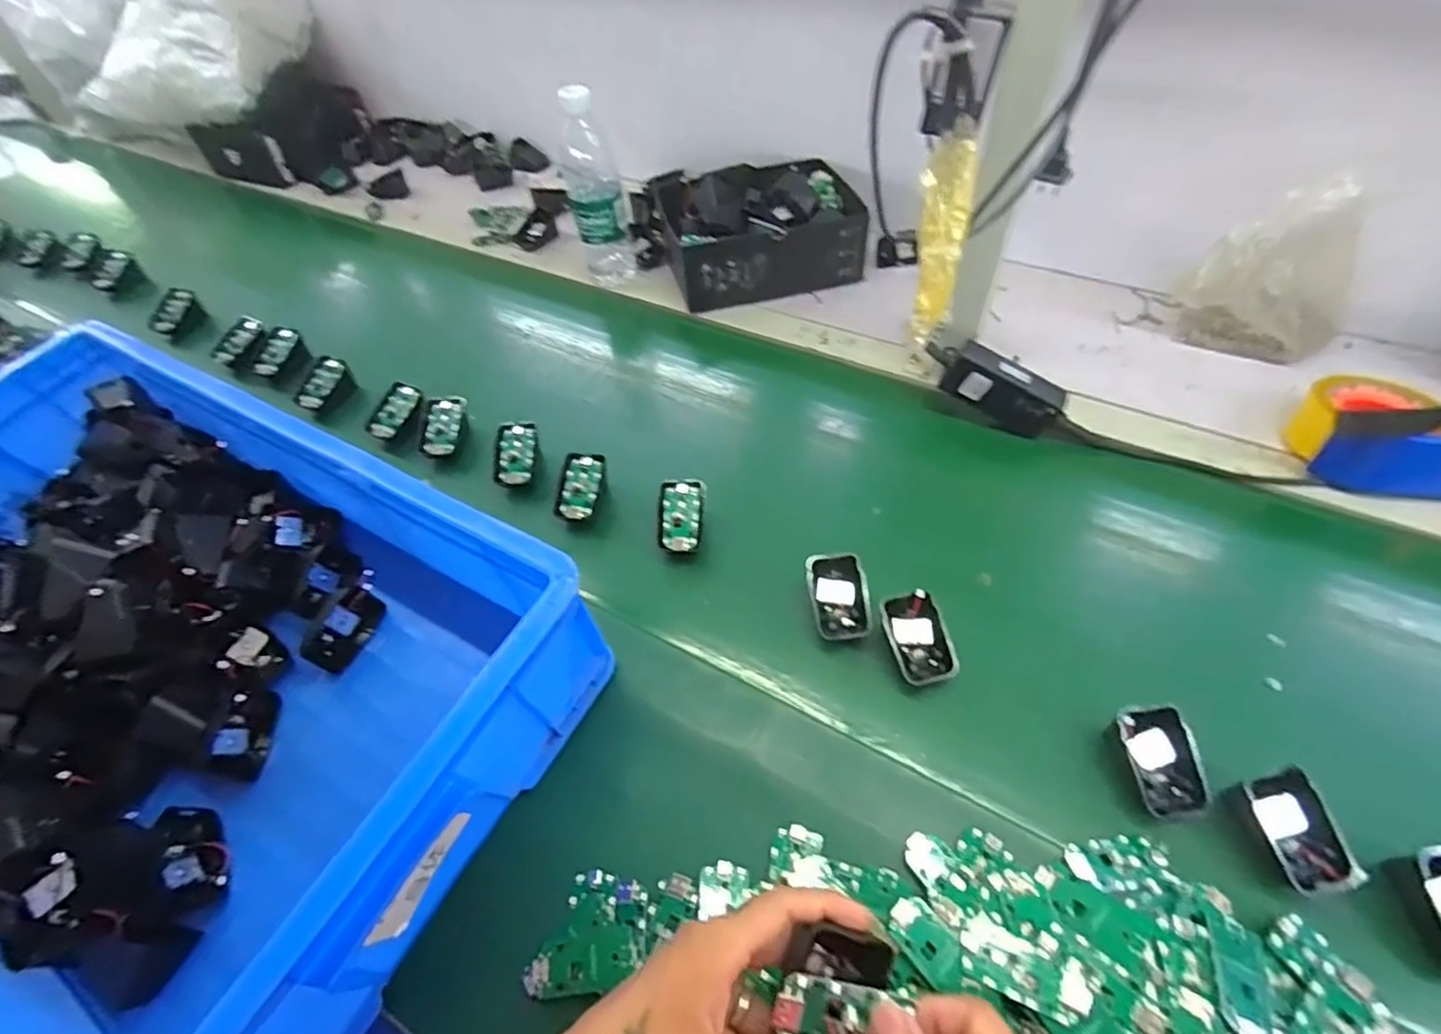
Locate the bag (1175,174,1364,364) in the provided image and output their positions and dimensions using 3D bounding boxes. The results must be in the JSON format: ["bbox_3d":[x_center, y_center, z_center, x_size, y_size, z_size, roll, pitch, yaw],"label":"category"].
[{"bbox_3d":[0.569,-0.239,0.653,0.152,0.159,0.071,27,58,23],"label":"bag"}]

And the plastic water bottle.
[{"bbox_3d":[-0.157,-0.405,0.804,0.067,0.231,0.067,-9,51,-4],"label":"plastic water bottle"}]

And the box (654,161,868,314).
[{"bbox_3d":[0.052,-0.377,0.849,0.238,0.098,0.194,-11,51,-5],"label":"box"}]

